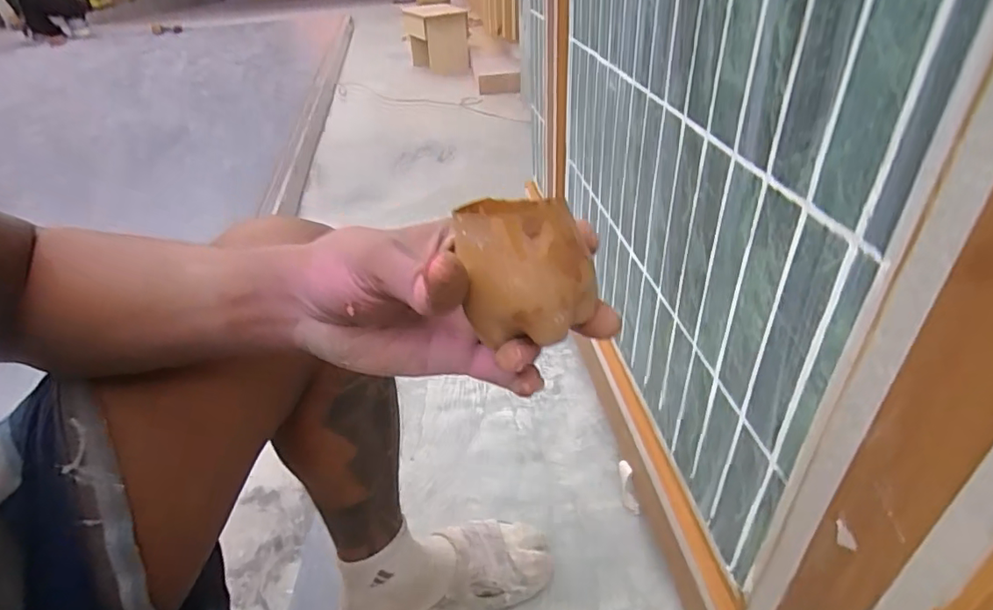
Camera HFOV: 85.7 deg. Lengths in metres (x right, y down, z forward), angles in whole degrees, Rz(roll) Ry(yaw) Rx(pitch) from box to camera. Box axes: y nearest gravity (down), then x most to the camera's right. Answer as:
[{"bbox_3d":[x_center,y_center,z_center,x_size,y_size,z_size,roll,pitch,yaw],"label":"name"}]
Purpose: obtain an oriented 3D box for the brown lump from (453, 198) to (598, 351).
[{"bbox_3d":[0.011,-0.013,0.213,0.055,0.054,0.027,1,36,8],"label":"brown lump"}]

